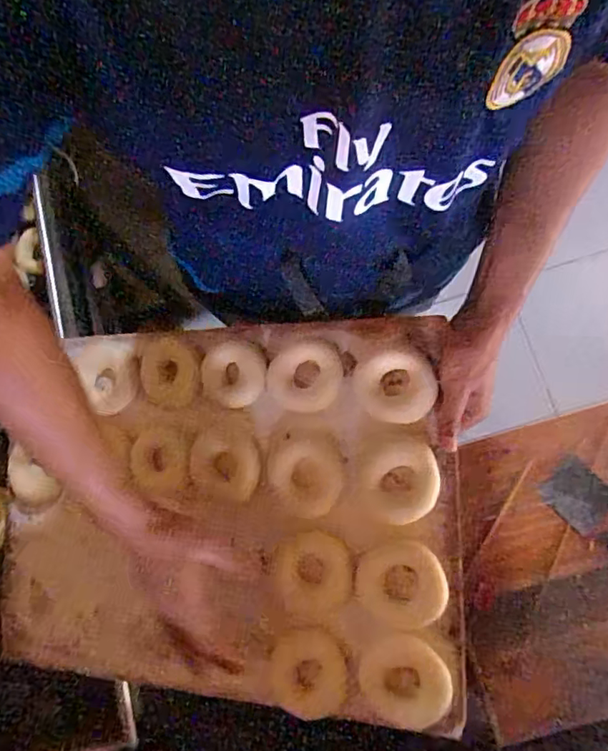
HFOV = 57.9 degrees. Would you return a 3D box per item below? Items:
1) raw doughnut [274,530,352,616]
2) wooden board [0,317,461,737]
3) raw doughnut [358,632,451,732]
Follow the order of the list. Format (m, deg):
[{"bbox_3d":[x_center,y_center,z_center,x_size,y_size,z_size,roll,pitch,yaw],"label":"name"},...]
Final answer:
[{"bbox_3d":[0.009,0.213,0.594,0.078,0.015,0.084,7,81,5],"label":"raw doughnut"},{"bbox_3d":[-0.121,0.149,0.638,0.563,0.034,0.405,-2,83,20],"label":"wooden board"},{"bbox_3d":[0.103,0.307,0.556,0.087,0.015,0.087,-5,74,18],"label":"raw doughnut"}]

